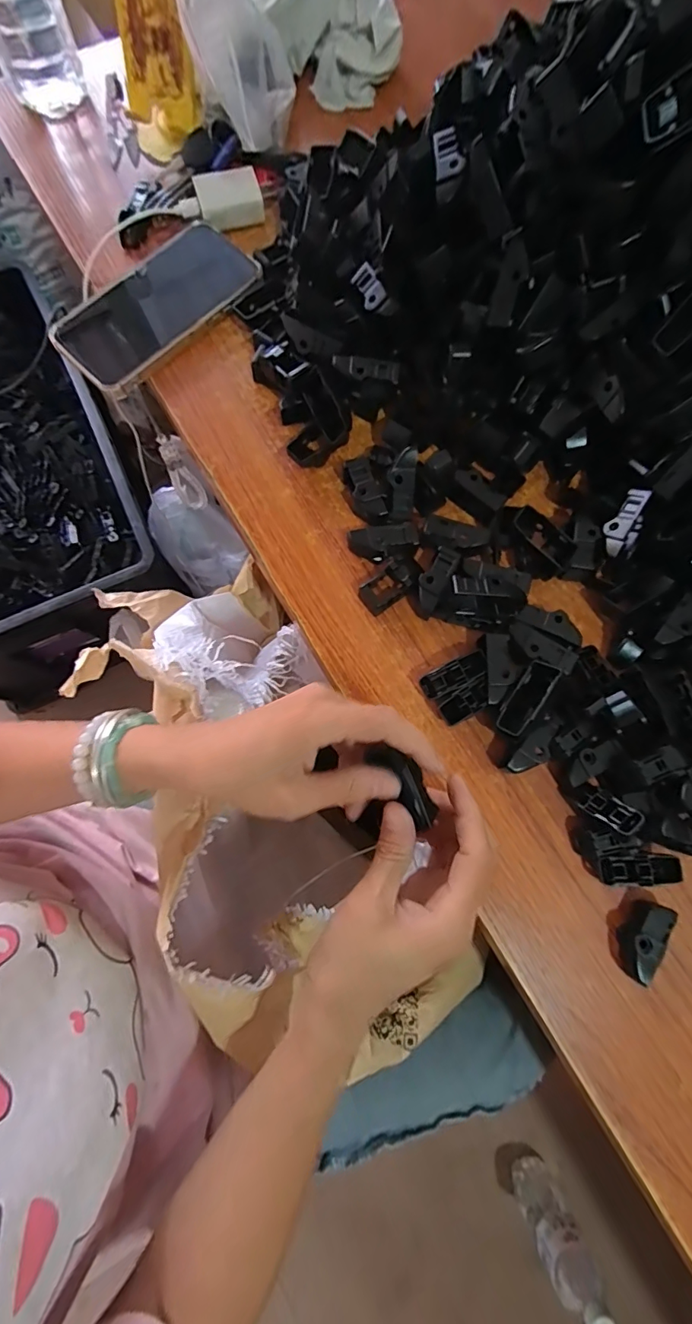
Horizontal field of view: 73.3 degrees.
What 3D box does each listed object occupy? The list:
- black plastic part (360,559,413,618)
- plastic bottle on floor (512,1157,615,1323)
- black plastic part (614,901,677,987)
[{"bbox_3d":[0.028,-0.052,0.326,0.035,0.021,0.023,-38,81,-9],"label":"black plastic part"},{"bbox_3d":[0.306,0.829,0.668,0.067,0.247,0.058,-25,79,-7],"label":"plastic bottle on floor"},{"bbox_3d":[0.179,0.167,0.281,0.018,0.018,0.045,29,78,5],"label":"black plastic part"}]

